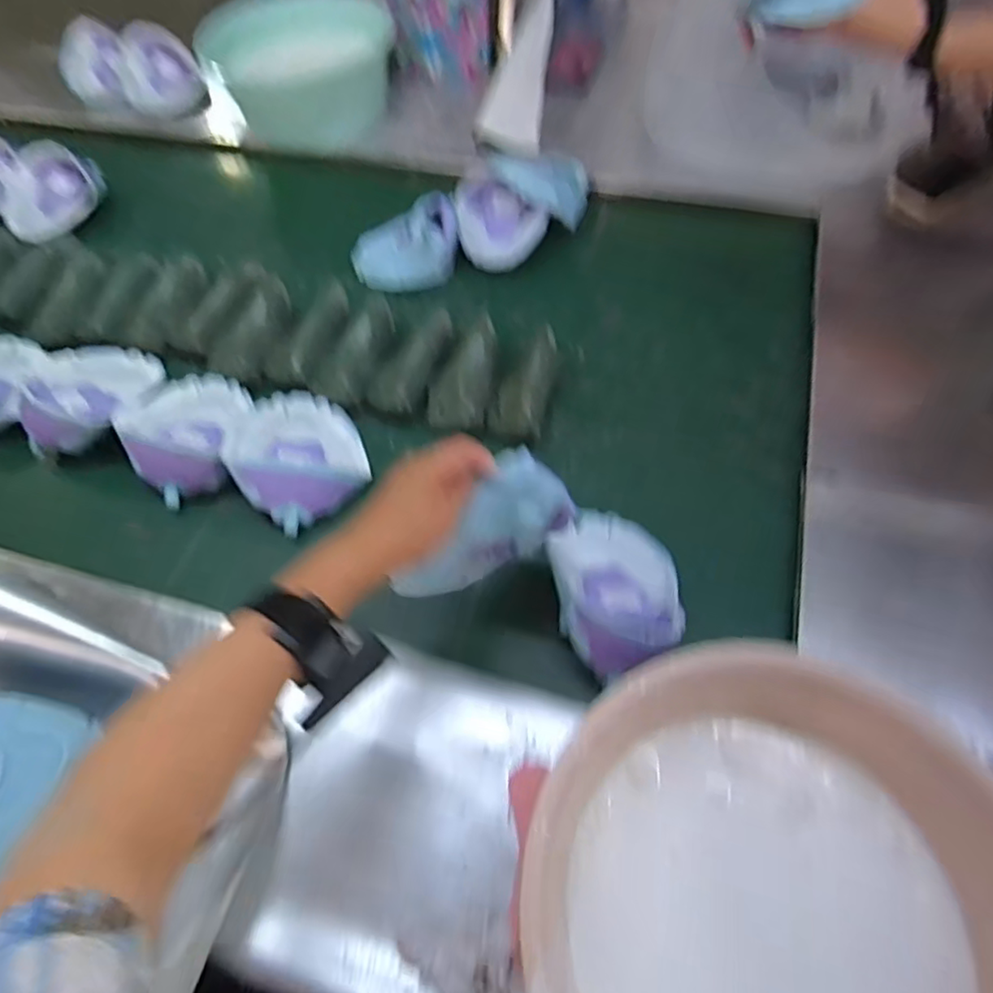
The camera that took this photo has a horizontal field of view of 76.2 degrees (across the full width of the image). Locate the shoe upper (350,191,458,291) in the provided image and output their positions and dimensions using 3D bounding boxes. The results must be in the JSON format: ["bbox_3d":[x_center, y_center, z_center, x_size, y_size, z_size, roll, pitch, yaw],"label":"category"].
[{"bbox_3d":[-0.128,-0.354,0.889,0.152,0.062,0.107,-15,59,-5],"label":"shoe upper"}]

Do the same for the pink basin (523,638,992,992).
[{"bbox_3d":[0.170,0.252,0.393,0.286,0.091,0.290,-2,58,3],"label":"pink basin"}]

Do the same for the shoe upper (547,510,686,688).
[{"bbox_3d":[0.111,0.078,0.595,0.119,0.059,0.189,-6,58,0],"label":"shoe upper"}]

